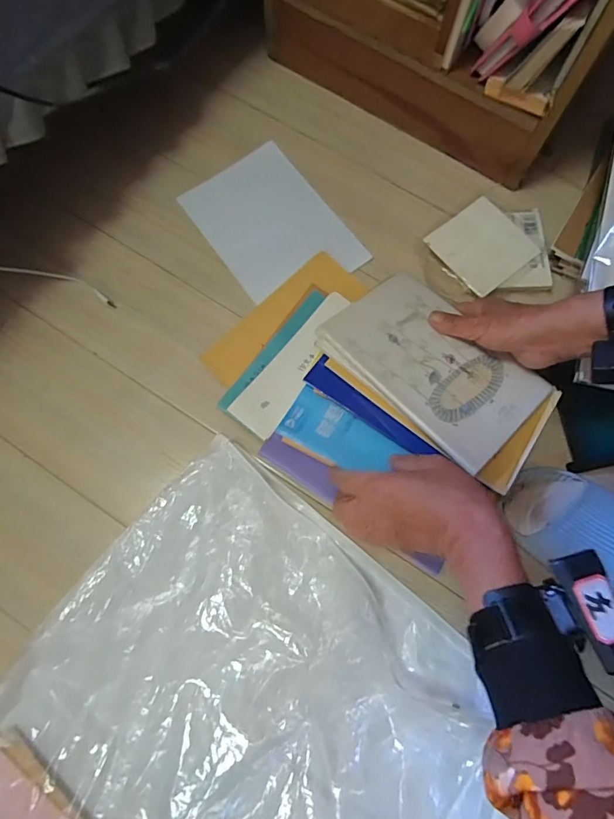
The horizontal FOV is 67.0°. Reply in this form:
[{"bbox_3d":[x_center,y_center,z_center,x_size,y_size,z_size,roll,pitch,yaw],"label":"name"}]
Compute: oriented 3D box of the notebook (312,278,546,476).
[{"bbox_3d":[0.122,-0.053,0.472,0.140,0.010,0.219,-39,73,-23],"label":"notebook"}]

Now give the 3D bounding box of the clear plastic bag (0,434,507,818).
[{"bbox_3d":[-0.115,0.362,0.385,0.407,0.051,0.587,36,74,15],"label":"clear plastic bag"}]

